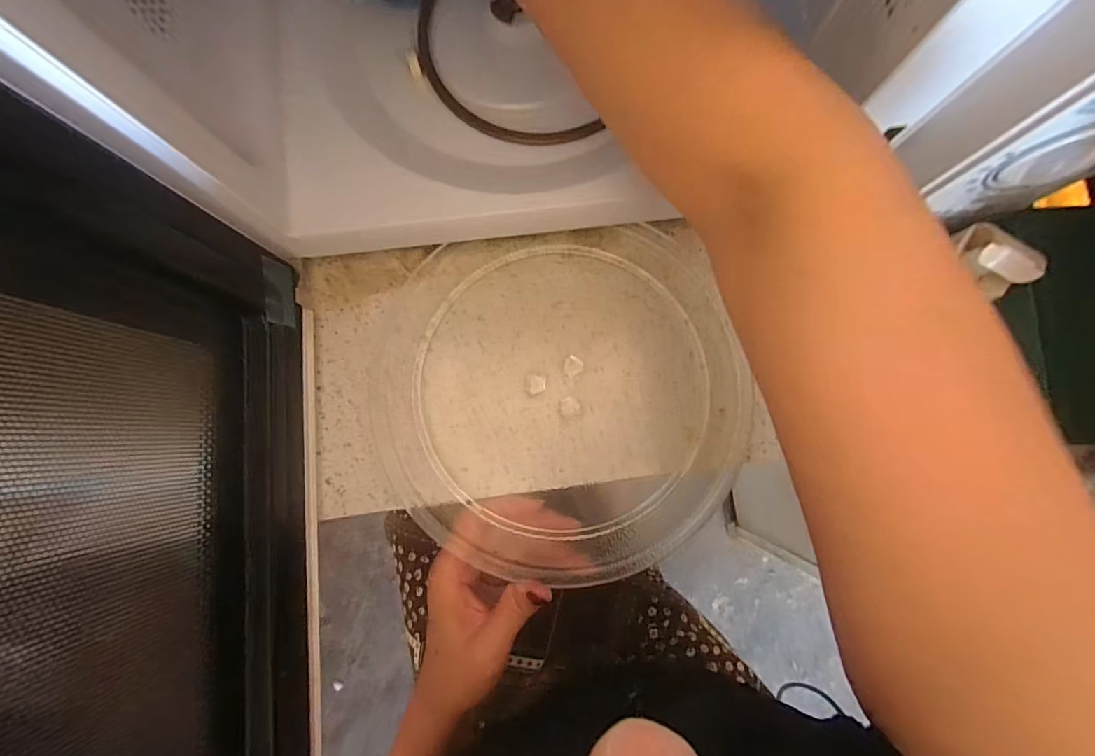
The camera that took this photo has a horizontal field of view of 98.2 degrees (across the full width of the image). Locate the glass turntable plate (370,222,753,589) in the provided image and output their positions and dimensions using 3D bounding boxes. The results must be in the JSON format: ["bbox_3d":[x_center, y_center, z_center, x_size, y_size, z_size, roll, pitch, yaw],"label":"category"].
[{"bbox_3d":[0.007,0.012,0.310,0.234,0.014,0.220,0,82,2],"label":"glass turntable plate"}]

